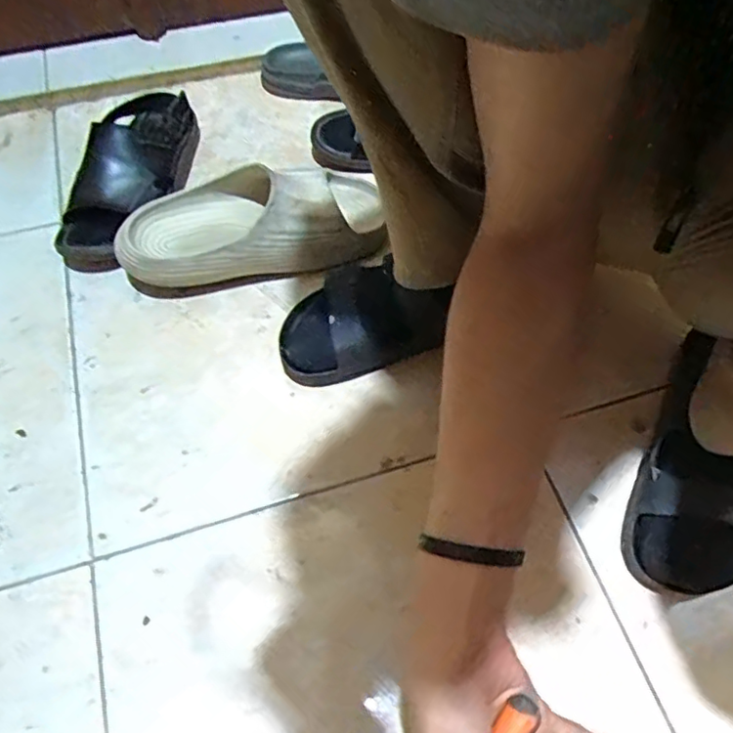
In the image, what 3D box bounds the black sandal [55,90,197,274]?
[{"bbox_3d":[-0.278,-0.221,0.686,0.101,0.061,0.260,7,60,4],"label":"black sandal"}]

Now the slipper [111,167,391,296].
[{"bbox_3d":[-0.118,-0.161,0.641,0.275,0.086,0.133,-9,60,-5],"label":"slipper"}]

